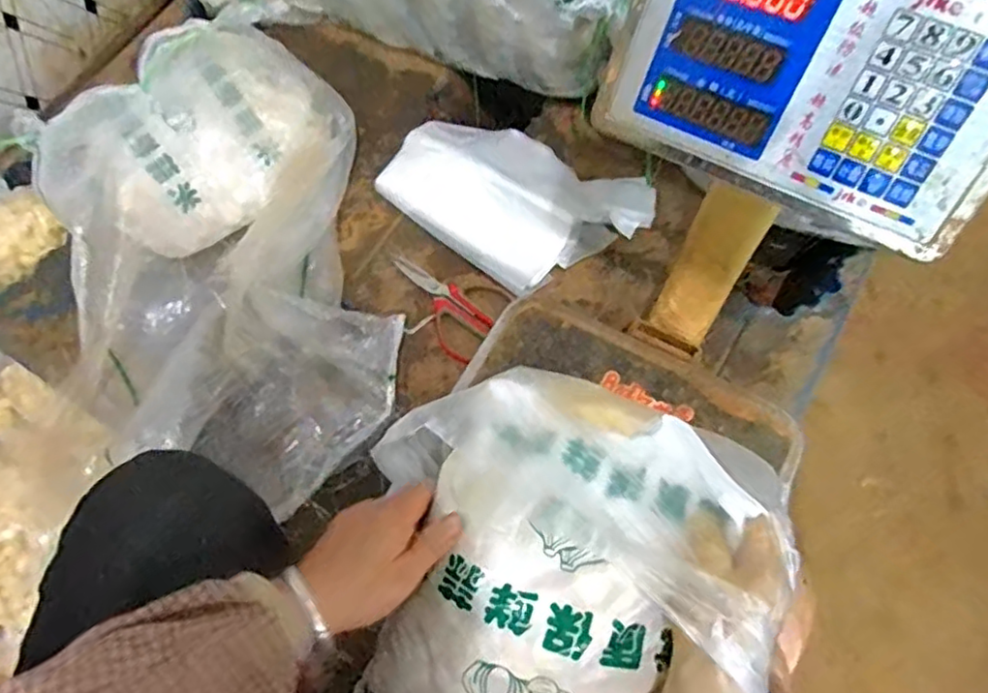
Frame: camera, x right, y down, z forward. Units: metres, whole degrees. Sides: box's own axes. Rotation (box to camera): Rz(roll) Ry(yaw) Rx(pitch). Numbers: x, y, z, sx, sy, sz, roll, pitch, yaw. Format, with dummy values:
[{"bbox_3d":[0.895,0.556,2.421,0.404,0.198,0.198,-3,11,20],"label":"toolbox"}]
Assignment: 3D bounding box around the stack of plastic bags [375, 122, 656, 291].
[{"bbox_3d":[0.022,-0.187,0.759,0.291,0.041,0.203,36,74,15],"label":"stack of plastic bags"}]

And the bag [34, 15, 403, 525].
[{"bbox_3d":[-0.296,-0.096,0.692,0.314,0.120,0.522,-15,69,-3],"label":"bag"}]

